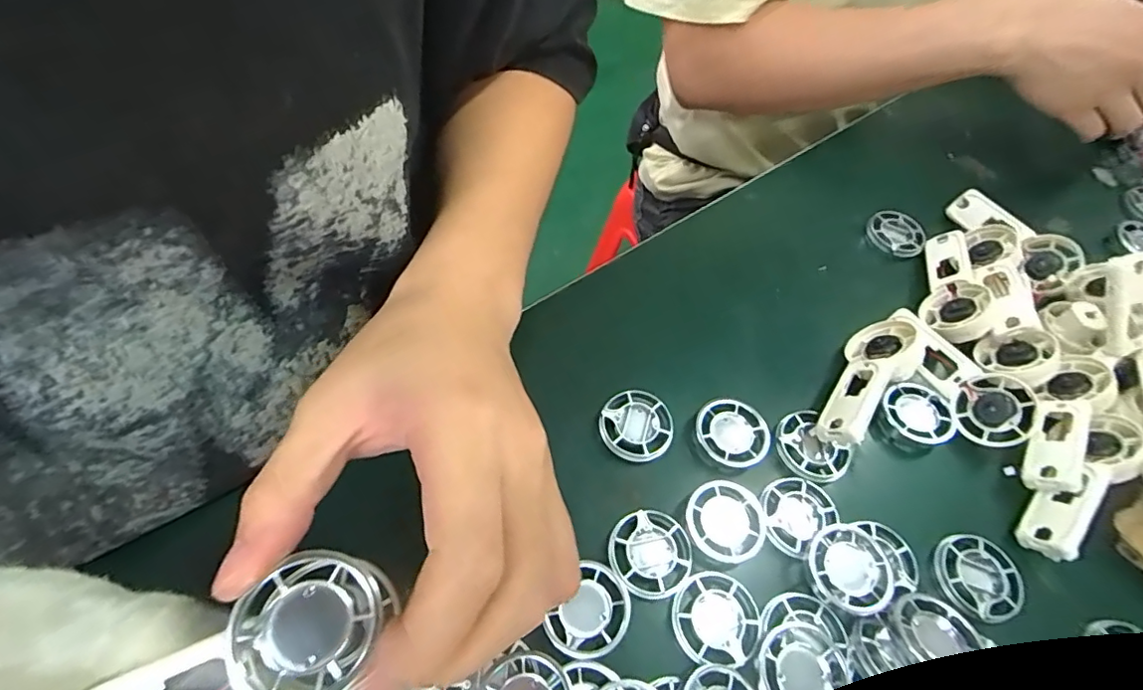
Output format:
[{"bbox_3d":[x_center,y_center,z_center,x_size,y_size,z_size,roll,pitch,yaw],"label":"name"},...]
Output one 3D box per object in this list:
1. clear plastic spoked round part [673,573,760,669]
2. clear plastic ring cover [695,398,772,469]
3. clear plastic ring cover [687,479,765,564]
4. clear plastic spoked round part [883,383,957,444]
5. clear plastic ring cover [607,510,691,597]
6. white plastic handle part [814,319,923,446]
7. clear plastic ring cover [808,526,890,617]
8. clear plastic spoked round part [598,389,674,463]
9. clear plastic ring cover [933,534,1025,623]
[{"bbox_3d":[0.065,0.123,0.252,0.038,0.004,0.038,3,58,-4],"label":"clear plastic spoked round part"},{"bbox_3d":[0.087,0.048,0.302,0.039,0.010,0.037,19,58,6],"label":"clear plastic ring cover"},{"bbox_3d":[0.076,0.086,0.275,0.039,0.006,0.037,-22,63,-18],"label":"clear plastic ring cover"},{"bbox_3d":[0.199,0.039,0.321,0.039,0.009,0.034,41,63,18],"label":"clear plastic spoked round part"},{"bbox_3d":[0.037,0.097,0.264,0.038,0.006,0.038,8,58,-1],"label":"clear plastic ring cover"},{"bbox_3d":[0.166,0.019,0.319,0.036,0.026,0.095,41,63,18],"label":"white plastic handle part"},{"bbox_3d":[0.132,0.105,0.265,0.037,0.007,0.039,36,62,15],"label":"clear plastic ring cover"},{"bbox_3d":[0.035,0.046,0.304,0.039,0.014,0.038,-38,69,-25],"label":"clear plastic spoked round part"},{"bbox_3d":[0.198,0.115,0.277,0.041,0.009,0.040,-5,59,-9],"label":"clear plastic ring cover"}]

